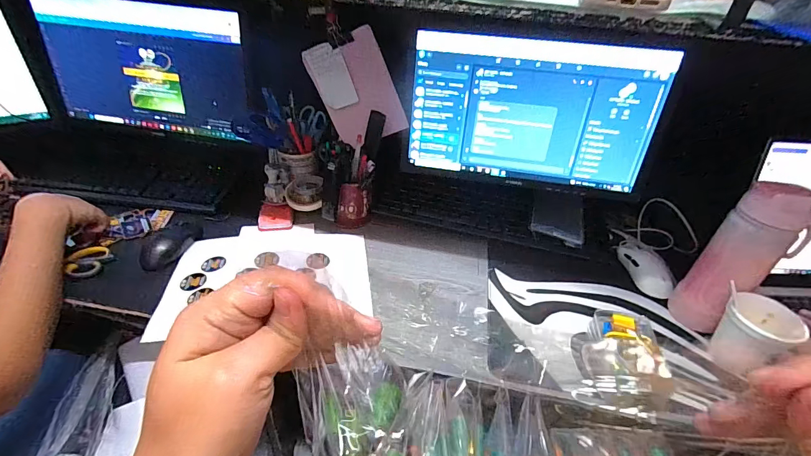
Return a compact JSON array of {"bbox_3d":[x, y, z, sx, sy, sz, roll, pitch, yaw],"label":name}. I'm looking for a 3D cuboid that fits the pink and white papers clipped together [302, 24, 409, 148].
[{"bbox_3d":[-0.087,-0.246,0.681,0.126,0.179,0.010,-20,25,7],"label":"pink and white papers clipped together"}]

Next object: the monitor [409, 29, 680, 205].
[{"bbox_3d":[0.219,-0.196,0.669,0.420,0.245,0.059,8,35,4],"label":"monitor"}]

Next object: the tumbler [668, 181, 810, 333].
[{"bbox_3d":[0.458,0.044,0.523,0.069,0.226,0.077,-11,38,-21],"label":"tumbler"}]

